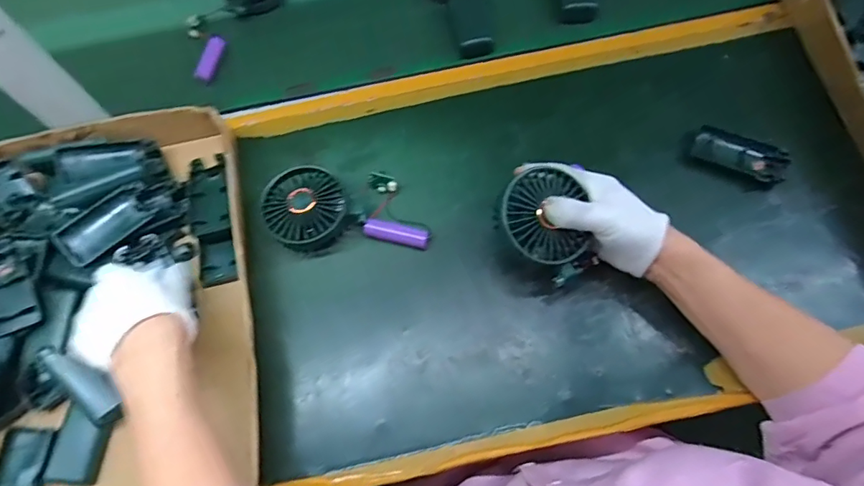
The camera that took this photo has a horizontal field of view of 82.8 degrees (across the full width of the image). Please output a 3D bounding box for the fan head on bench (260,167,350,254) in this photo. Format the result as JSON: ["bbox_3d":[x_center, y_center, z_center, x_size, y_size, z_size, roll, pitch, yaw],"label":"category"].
[{"bbox_3d":[-0.128,-0.032,0.509,0.080,0.054,0.084,-2,64,3],"label":"fan head on bench"}]

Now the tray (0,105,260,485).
[{"bbox_3d":[-0.320,0.123,0.444,0.325,0.066,0.527,-12,64,-2],"label":"tray"}]

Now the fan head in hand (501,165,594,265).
[{"bbox_3d":[0.099,-0.020,0.436,0.072,0.033,0.077,-3,83,2],"label":"fan head in hand"}]

